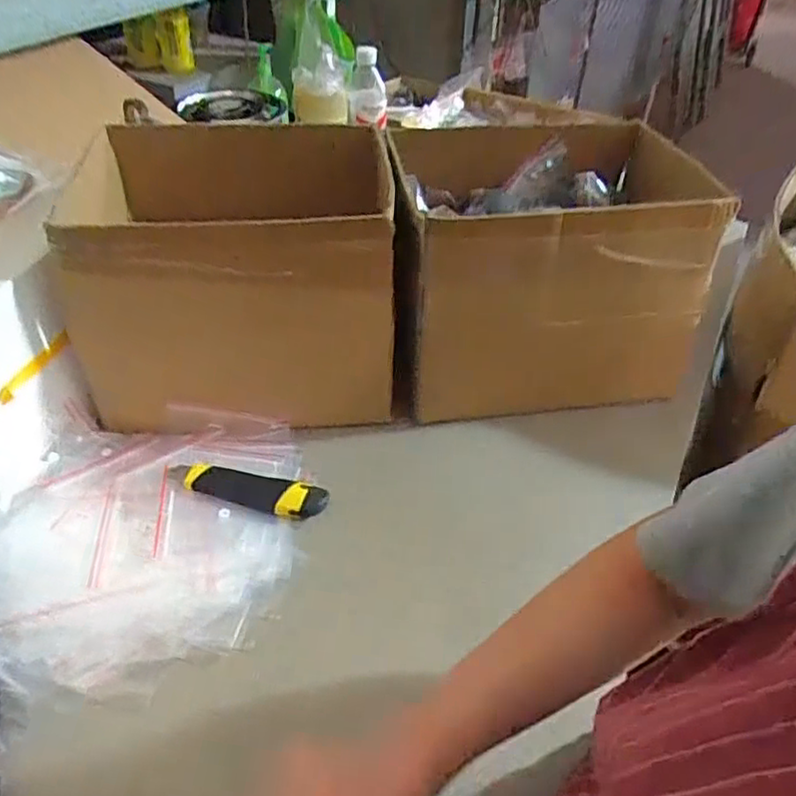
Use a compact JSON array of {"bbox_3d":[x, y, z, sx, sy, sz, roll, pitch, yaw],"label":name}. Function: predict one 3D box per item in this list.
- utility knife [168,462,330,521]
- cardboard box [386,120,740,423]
[{"bbox_3d":[-0.148,0.086,0.650,0.159,0.018,0.038,12,42,10],"label":"utility knife"},{"bbox_3d":[0.191,-0.155,0.782,0.370,0.241,0.268,-3,42,-6],"label":"cardboard box"}]

